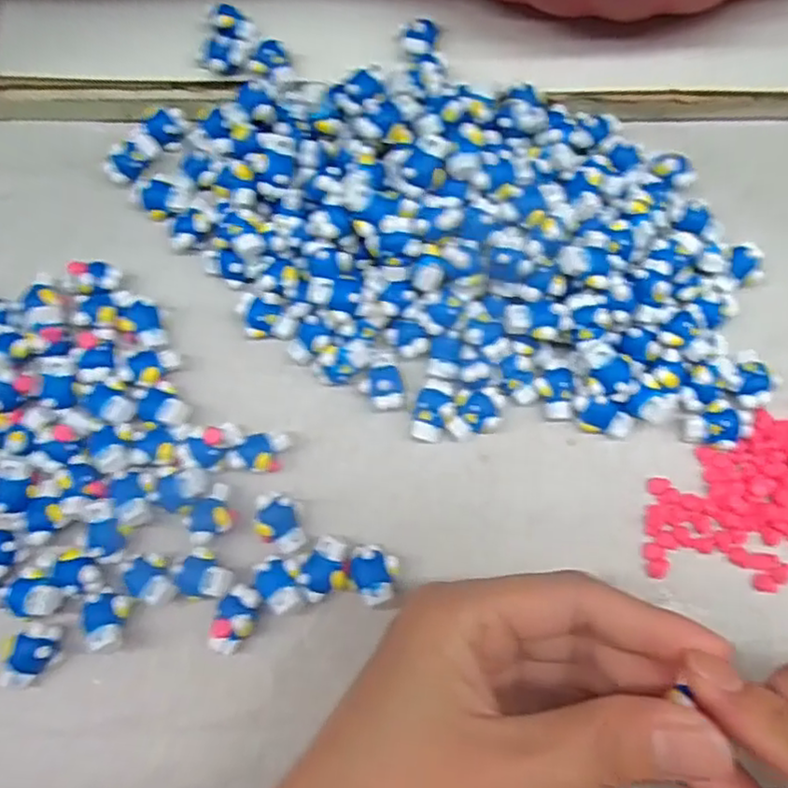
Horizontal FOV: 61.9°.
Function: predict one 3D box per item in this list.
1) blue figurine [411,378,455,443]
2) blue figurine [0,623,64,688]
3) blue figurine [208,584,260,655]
[{"bbox_3d":[0.014,0.006,0.236,0.012,0.006,0.023,16,90,3],"label":"blue figurine"},{"bbox_3d":[-0.118,0.086,0.215,0.014,0.013,0.020,7,76,1],"label":"blue figurine"},{"bbox_3d":[-0.052,0.075,0.217,0.013,0.011,0.022,16,76,3],"label":"blue figurine"}]

